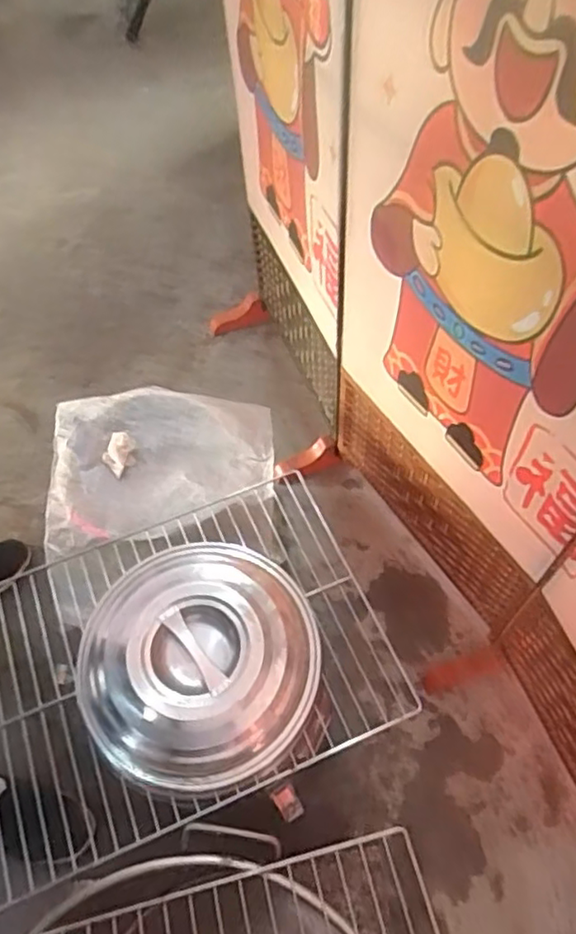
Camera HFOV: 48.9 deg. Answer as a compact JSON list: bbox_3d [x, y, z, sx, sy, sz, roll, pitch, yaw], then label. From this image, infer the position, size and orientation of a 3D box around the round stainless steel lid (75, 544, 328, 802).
[{"bbox_3d":[-0.122,0.249,0.832,0.310,0.087,0.302,8,59,9],"label":"round stainless steel lid"}]

